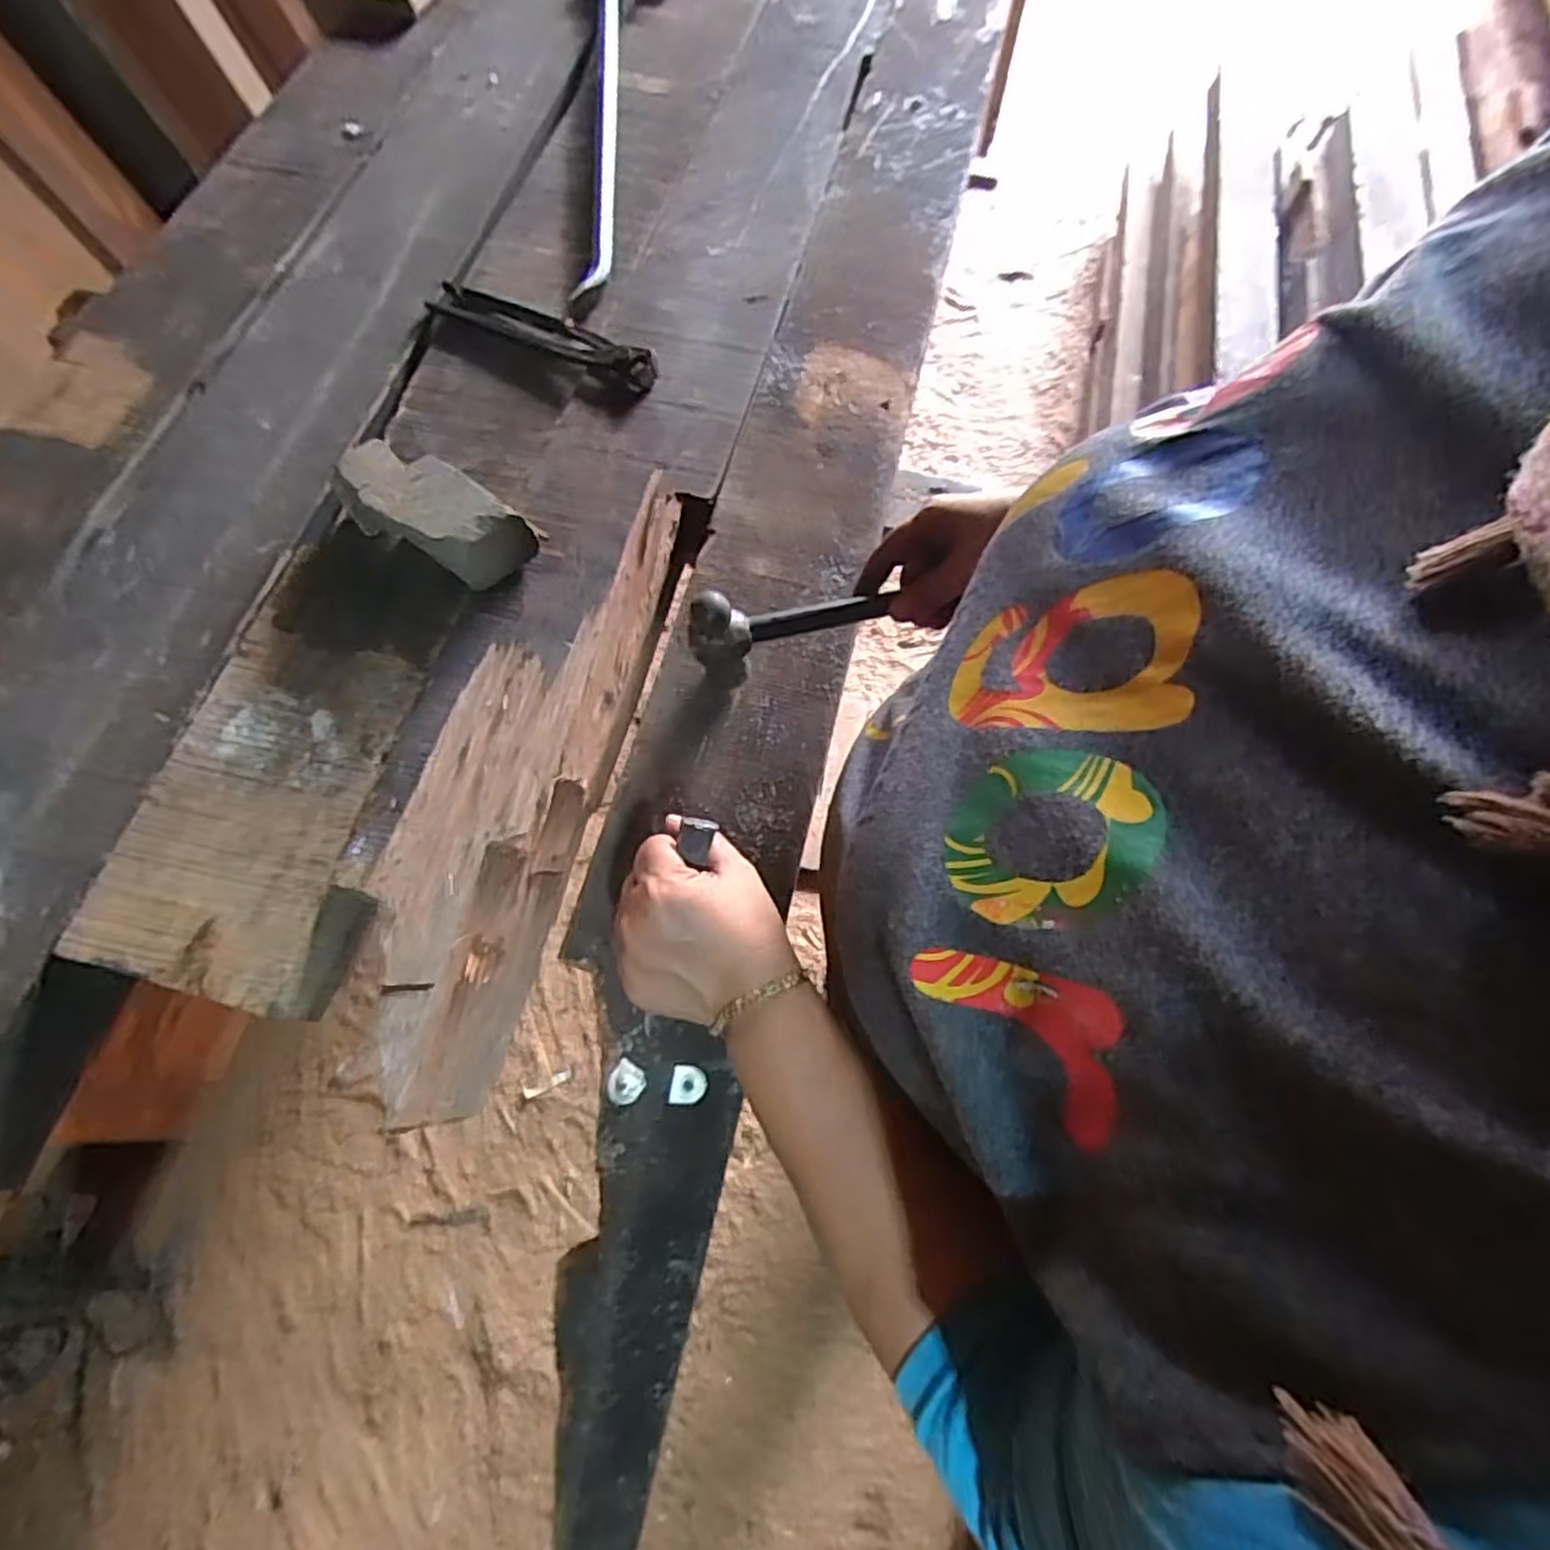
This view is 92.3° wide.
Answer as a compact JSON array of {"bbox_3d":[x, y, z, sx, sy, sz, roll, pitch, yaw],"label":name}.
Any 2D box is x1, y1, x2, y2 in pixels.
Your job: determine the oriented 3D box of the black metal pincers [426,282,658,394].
[{"bbox_3d":[-0.201,-0.386,0.646,0.228,0.022,0.038,26,70,9],"label":"black metal pincers"}]

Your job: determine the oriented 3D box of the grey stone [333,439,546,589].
[{"bbox_3d":[-0.250,-0.195,0.552,0.159,0.056,0.074,26,70,9],"label":"grey stone"}]

